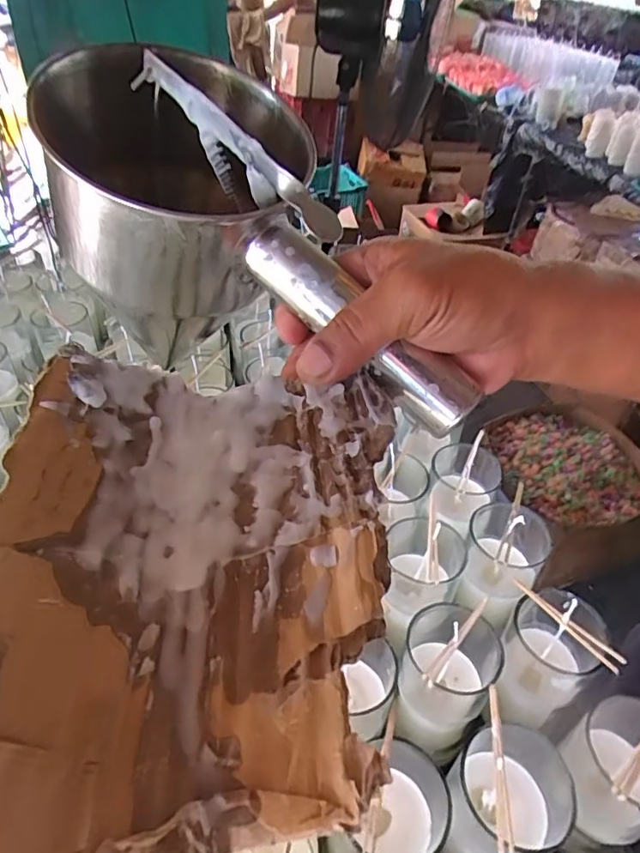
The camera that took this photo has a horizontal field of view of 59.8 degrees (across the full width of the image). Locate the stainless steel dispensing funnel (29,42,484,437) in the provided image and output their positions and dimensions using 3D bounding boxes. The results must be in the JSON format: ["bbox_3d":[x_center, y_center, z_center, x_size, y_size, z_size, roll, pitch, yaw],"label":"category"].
[{"bbox_3d":[-0.036,-0.082,0.261,0.118,0.095,0.237,-29,67,-31],"label":"stainless steel dispensing funnel"}]

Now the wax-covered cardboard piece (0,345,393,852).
[{"bbox_3d":[-0.035,0.033,0.168,0.116,0.035,0.174,3,43,-3],"label":"wax-covered cardboard piece"}]

